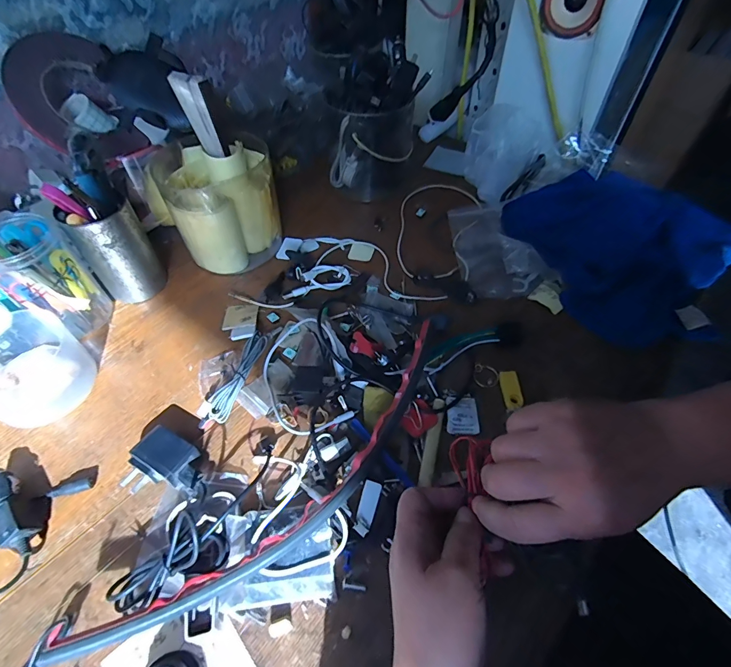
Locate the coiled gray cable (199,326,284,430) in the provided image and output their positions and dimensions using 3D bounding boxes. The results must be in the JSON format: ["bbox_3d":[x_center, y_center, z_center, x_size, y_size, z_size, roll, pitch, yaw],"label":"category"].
[{"bbox_3d":[-0.125,0.038,0.403,0.021,0.016,0.126,14,55,12],"label":"coiled gray cable"}]

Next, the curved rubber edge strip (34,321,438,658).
[{"bbox_3d":[-0.044,0.111,0.327,0.381,0.039,0.072,-37,61,-23],"label":"curved rubber edge strip"}]

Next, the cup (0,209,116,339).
[{"bbox_3d":[-0.325,-0.057,0.411,0.059,0.126,0.068,38,63,26],"label":"cup"}]

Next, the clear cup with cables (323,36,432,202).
[{"bbox_3d":[0.011,-0.307,0.578,0.133,0.147,0.156,-5,53,-2],"label":"clear cup with cables"}]

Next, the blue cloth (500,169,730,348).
[{"bbox_3d":[0.315,-0.111,0.471,0.236,0.057,0.244,-24,56,-15],"label":"blue cloth"}]

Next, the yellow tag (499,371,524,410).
[{"bbox_3d":[0.141,0.054,0.386,0.017,0.004,0.039,-16,54,20],"label":"yellow tag"}]

